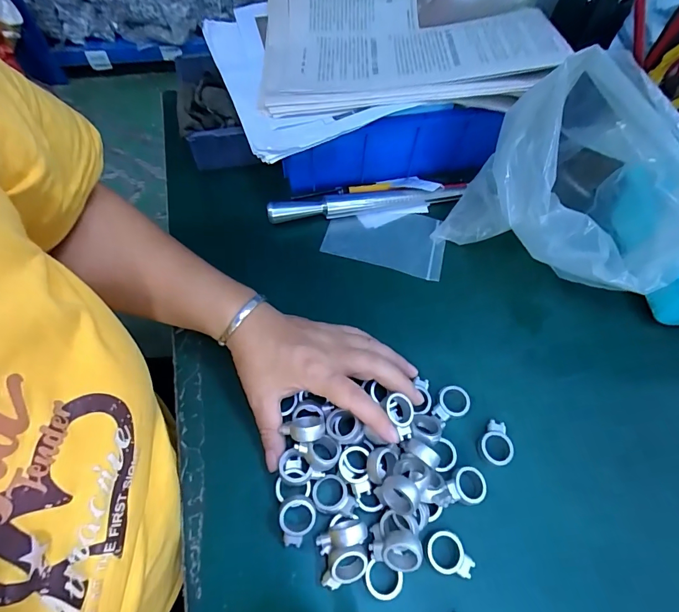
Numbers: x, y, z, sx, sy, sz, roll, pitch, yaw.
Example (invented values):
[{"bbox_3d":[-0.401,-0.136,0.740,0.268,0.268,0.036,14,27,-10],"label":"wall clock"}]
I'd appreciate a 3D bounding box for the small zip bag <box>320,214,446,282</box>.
[{"bbox_3d":[0.049,-0.073,0.417,0.124,0.009,0.077,13,60,7],"label":"small zip bag"}]

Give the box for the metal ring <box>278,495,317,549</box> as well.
[{"bbox_3d":[-0.030,0.153,0.277,0.026,0.010,0.034,-4,82,-1],"label":"metal ring"}]

